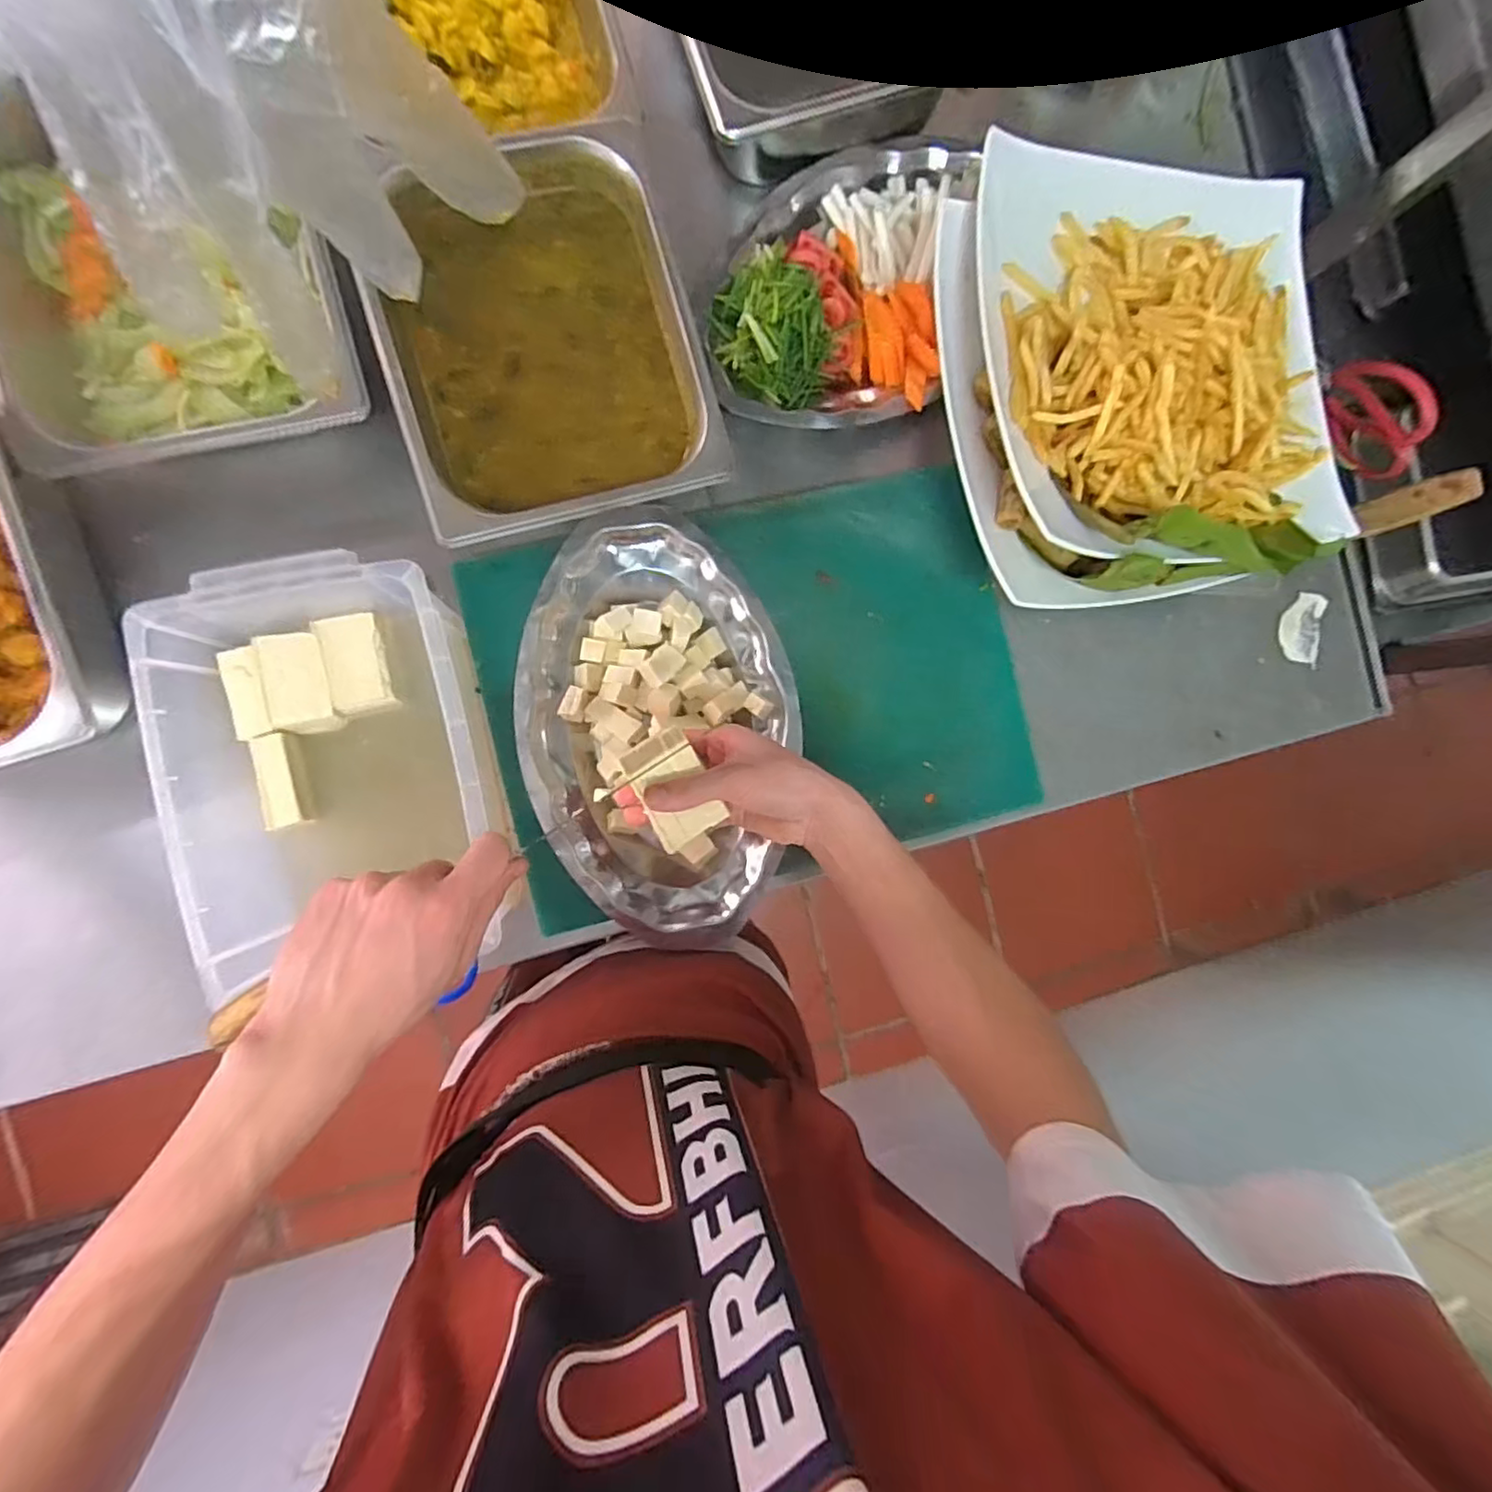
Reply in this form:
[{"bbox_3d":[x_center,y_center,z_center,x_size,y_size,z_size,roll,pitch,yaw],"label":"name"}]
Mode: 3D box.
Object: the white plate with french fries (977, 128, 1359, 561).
[{"bbox_3d":[0.377,-0.348,0.580,0.395,0.070,0.395,2,81,-13],"label":"white plate with french fries"}]

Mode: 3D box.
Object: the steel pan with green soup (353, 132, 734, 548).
[{"bbox_3d":[-0.187,-0.367,0.593,0.267,0.064,0.342,-16,92,-7],"label":"steel pan with green soup"}]

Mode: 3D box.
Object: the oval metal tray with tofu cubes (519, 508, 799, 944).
[{"bbox_3d":[-0.077,-0.017,0.590,0.236,0.055,0.374,-15,92,-7],"label":"oval metal tray with tofu cubes"}]

